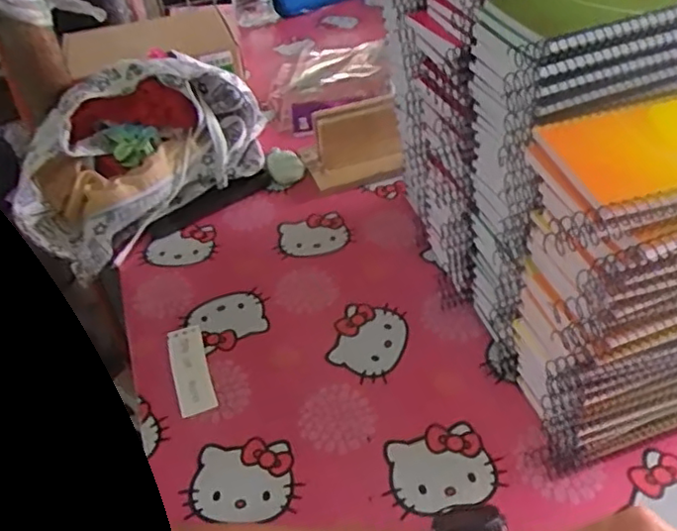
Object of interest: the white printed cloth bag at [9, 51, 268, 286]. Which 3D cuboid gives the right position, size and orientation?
[{"bbox_3d":[-0.238,-0.145,0.776,0.160,0.156,0.322,30,53,34],"label":"white printed cloth bag"}]

